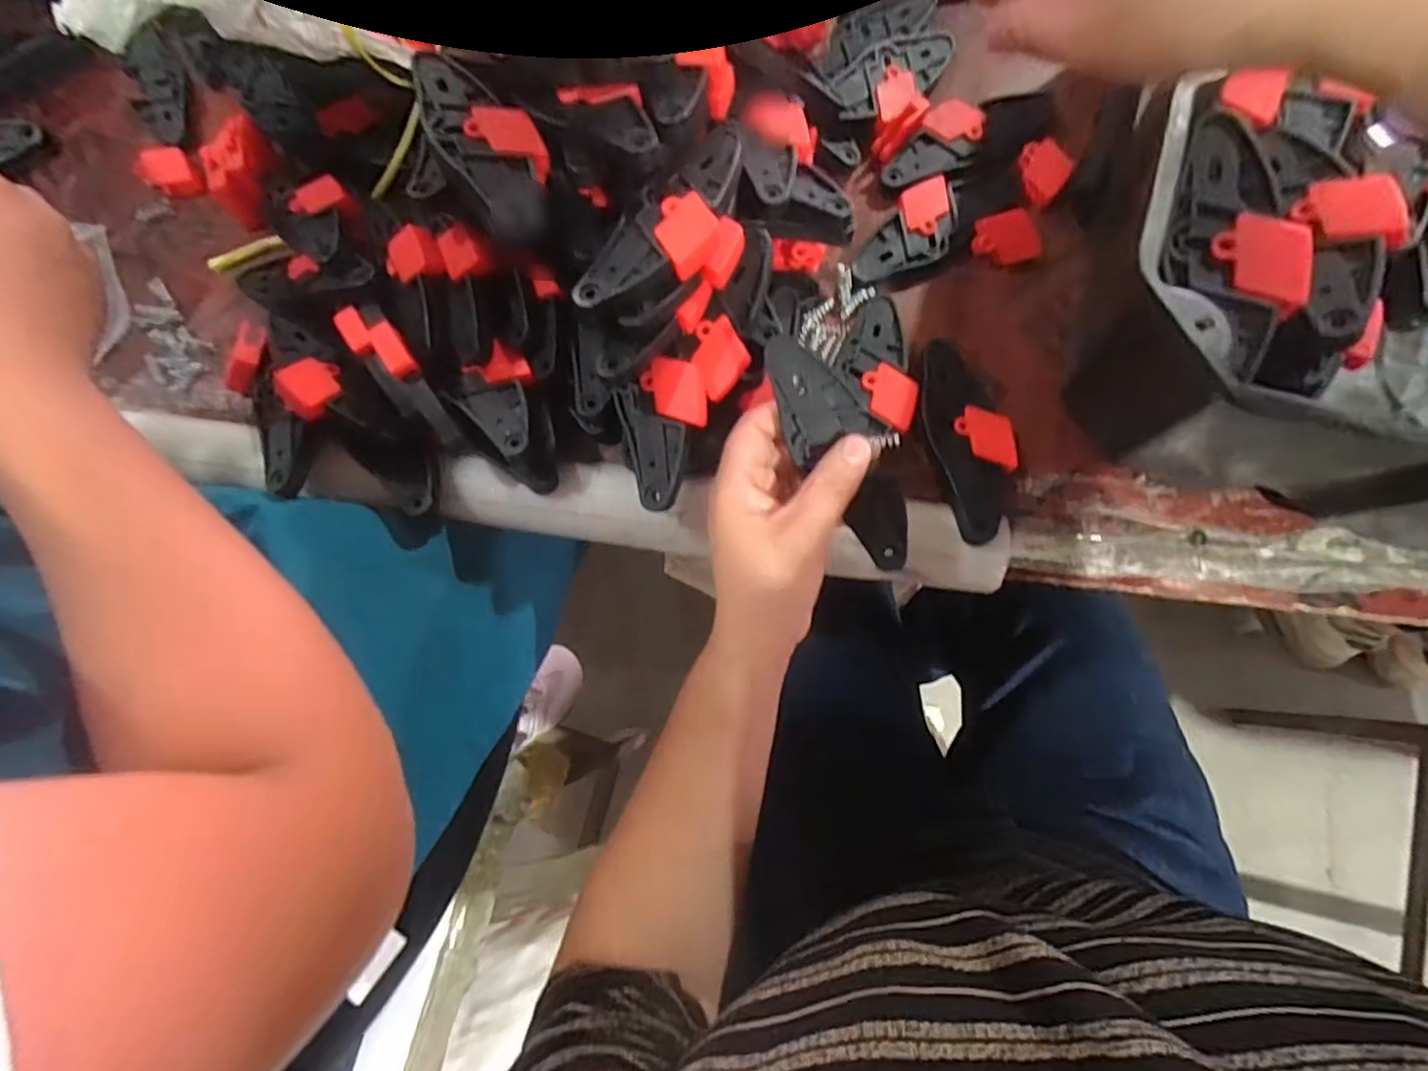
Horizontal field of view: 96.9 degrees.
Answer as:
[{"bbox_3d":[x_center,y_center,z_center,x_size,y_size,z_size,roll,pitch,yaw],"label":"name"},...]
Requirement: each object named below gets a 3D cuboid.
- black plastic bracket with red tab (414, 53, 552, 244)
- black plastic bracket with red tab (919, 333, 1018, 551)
[{"bbox_3d":[-0.116,-0.202,0.323,0.045,0.022,0.096,-35,94,-5],"label":"black plastic bracket with red tab"},{"bbox_3d":[0.151,-0.059,0.375,0.049,0.018,0.124,-10,79,0],"label":"black plastic bracket with red tab"}]

